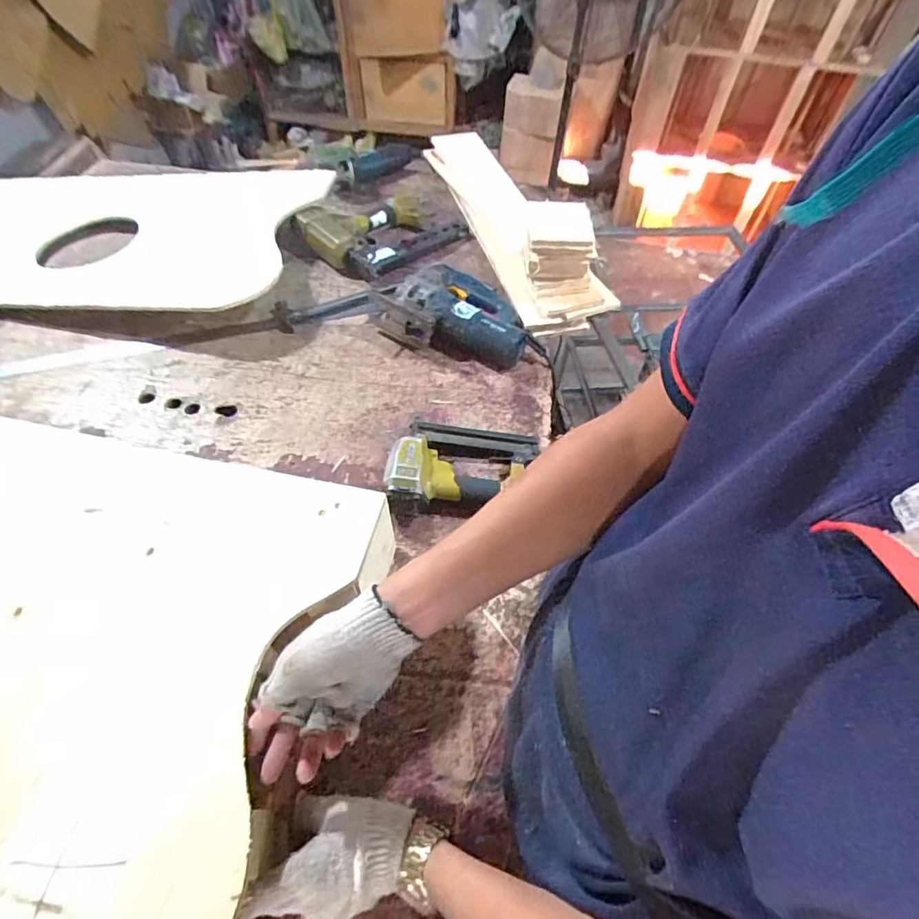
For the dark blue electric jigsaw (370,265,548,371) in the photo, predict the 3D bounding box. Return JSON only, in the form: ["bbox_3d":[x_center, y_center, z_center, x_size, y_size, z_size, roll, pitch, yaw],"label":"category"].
[{"bbox_3d":[-0.004,-0.258,0.915,0.301,0.088,0.175,16,54,8],"label":"dark blue electric jigsaw"}]

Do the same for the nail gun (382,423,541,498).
[{"bbox_3d":[0.006,-0.001,0.717,0.208,0.057,0.128,-1,53,-5],"label":"nail gun"}]

